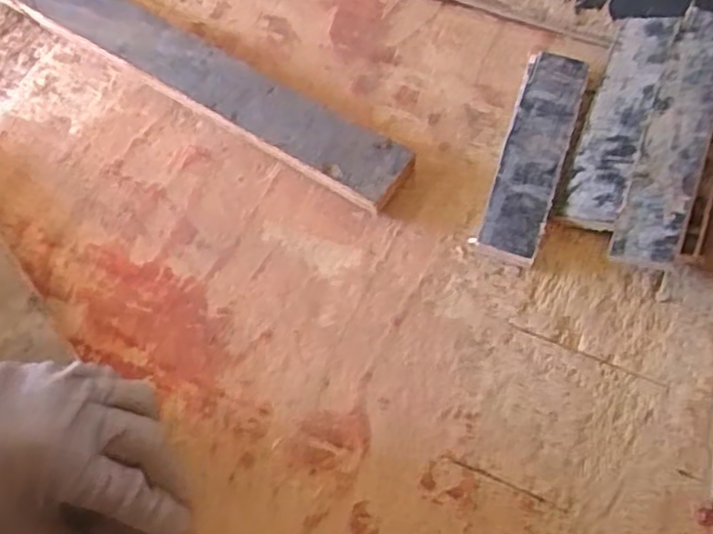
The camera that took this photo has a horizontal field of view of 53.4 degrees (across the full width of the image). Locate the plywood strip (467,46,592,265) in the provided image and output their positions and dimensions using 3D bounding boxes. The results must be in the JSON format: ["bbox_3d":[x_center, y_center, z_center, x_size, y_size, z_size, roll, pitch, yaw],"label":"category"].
[{"bbox_3d":[0.120,-0.077,0.483,0.041,0.017,0.161,17,67,11],"label":"plywood strip"}]

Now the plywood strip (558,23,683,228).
[{"bbox_3d":[0.176,-0.100,0.472,0.043,0.007,0.162,11,70,40],"label":"plywood strip"}]

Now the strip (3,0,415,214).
[{"bbox_3d":[-0.128,-0.149,0.524,0.371,0.015,0.050,31,79,17],"label":"strip"}]

